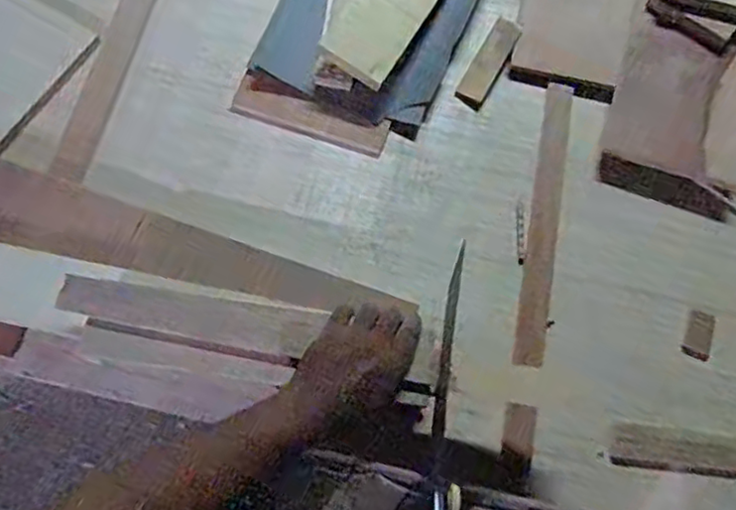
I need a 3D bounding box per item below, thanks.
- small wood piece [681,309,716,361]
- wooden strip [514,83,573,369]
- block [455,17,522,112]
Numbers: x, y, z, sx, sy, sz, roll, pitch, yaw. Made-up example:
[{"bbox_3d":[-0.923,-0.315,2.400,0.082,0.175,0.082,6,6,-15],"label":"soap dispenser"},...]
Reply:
[{"bbox_3d":[0.381,0.092,0.730,0.029,0.008,0.055,21,71,5],"label":"small wood piece"},{"bbox_3d":[0.215,-0.046,0.762,0.034,0.006,0.362,12,71,2],"label":"wooden strip"},{"bbox_3d":[0.156,-0.247,0.816,0.038,0.015,0.127,28,72,7],"label":"block"}]

